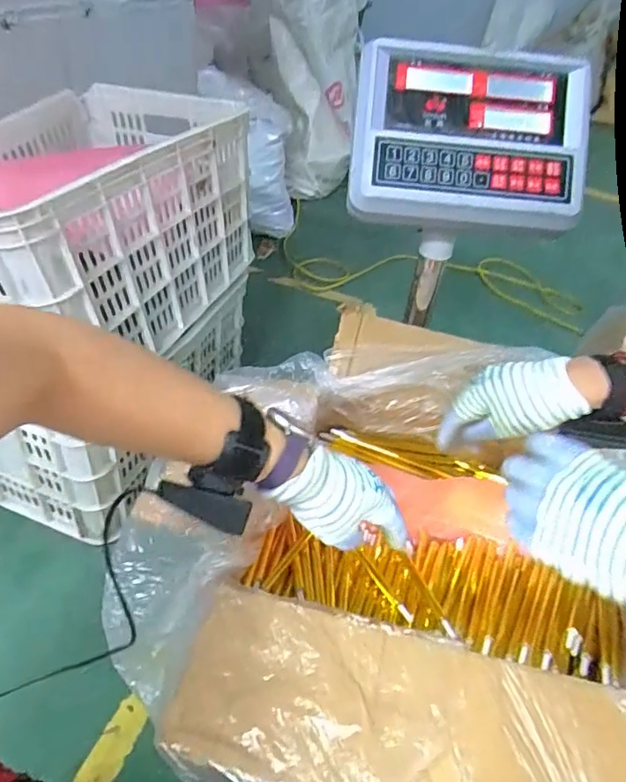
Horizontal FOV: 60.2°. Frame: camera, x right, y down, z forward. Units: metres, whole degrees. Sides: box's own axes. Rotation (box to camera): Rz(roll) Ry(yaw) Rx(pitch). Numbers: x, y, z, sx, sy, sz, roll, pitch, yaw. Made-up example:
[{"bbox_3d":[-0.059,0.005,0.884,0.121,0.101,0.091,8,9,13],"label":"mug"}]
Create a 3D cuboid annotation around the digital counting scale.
[{"bbox_3d":[0.162,-0.258,0.581,0.243,0.205,0.080,8,-2,1],"label":"digital counting scale"}]

